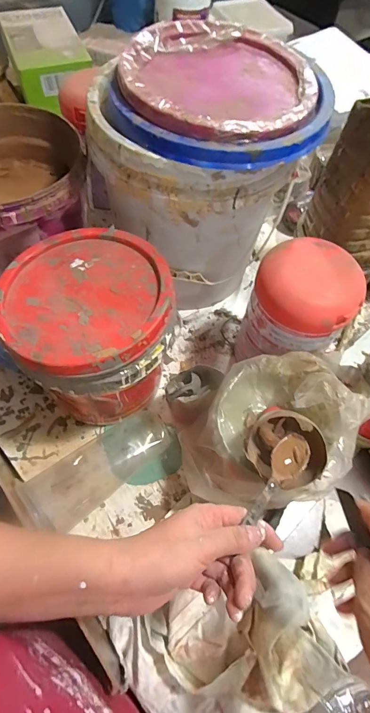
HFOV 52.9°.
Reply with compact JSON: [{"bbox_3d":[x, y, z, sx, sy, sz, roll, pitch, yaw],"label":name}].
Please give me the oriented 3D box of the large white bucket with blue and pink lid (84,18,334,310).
[{"bbox_3d":[0.023,-0.228,0.524,0.247,0.293,0.227,1,60,-2],"label":"large white bucket with blue and pink lid"}]

